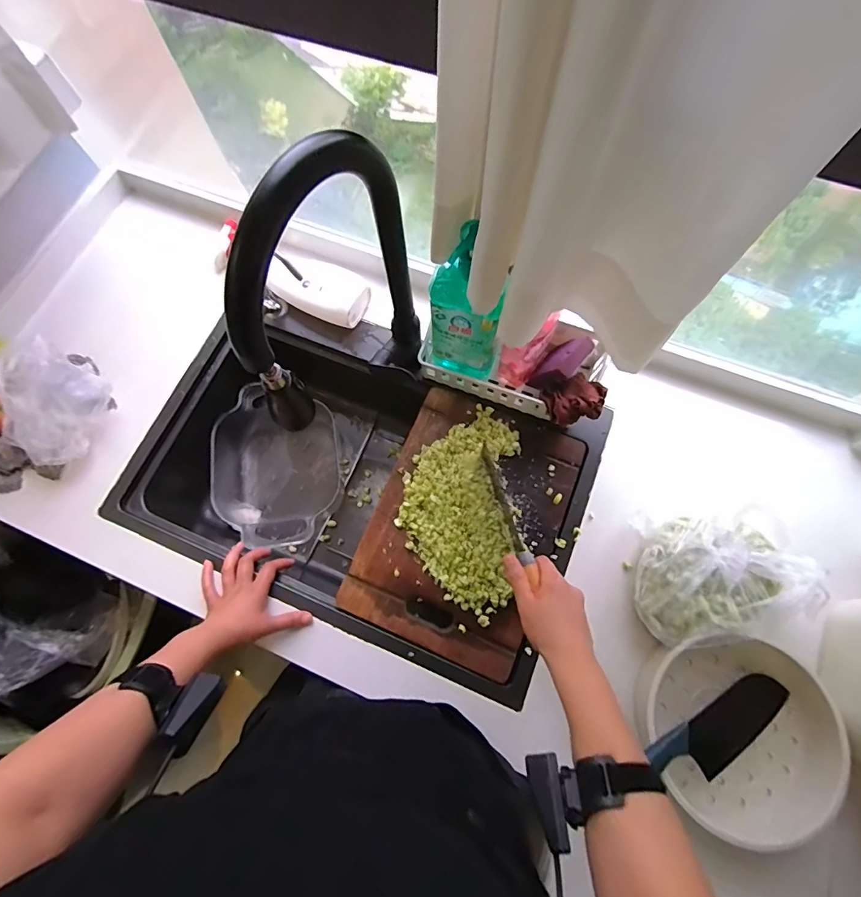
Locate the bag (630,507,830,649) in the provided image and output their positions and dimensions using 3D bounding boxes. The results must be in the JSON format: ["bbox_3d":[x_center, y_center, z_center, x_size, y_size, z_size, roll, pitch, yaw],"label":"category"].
[{"bbox_3d":[0.376,0.159,0.557,0.207,0.113,0.157,0,74,2],"label":"bag"}]

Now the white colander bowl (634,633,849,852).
[{"bbox_3d":[0.367,0.344,0.532,0.214,0.063,0.210,-1,74,2],"label":"white colander bowl"}]

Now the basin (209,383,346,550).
[{"bbox_3d":[-0.299,0.043,0.829,0.228,0.111,0.293,-12,74,-1],"label":"basin"}]

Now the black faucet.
[{"bbox_3d":[-0.088,-0.129,0.474,0.054,0.375,0.233,23,76,8],"label":"black faucet"}]

